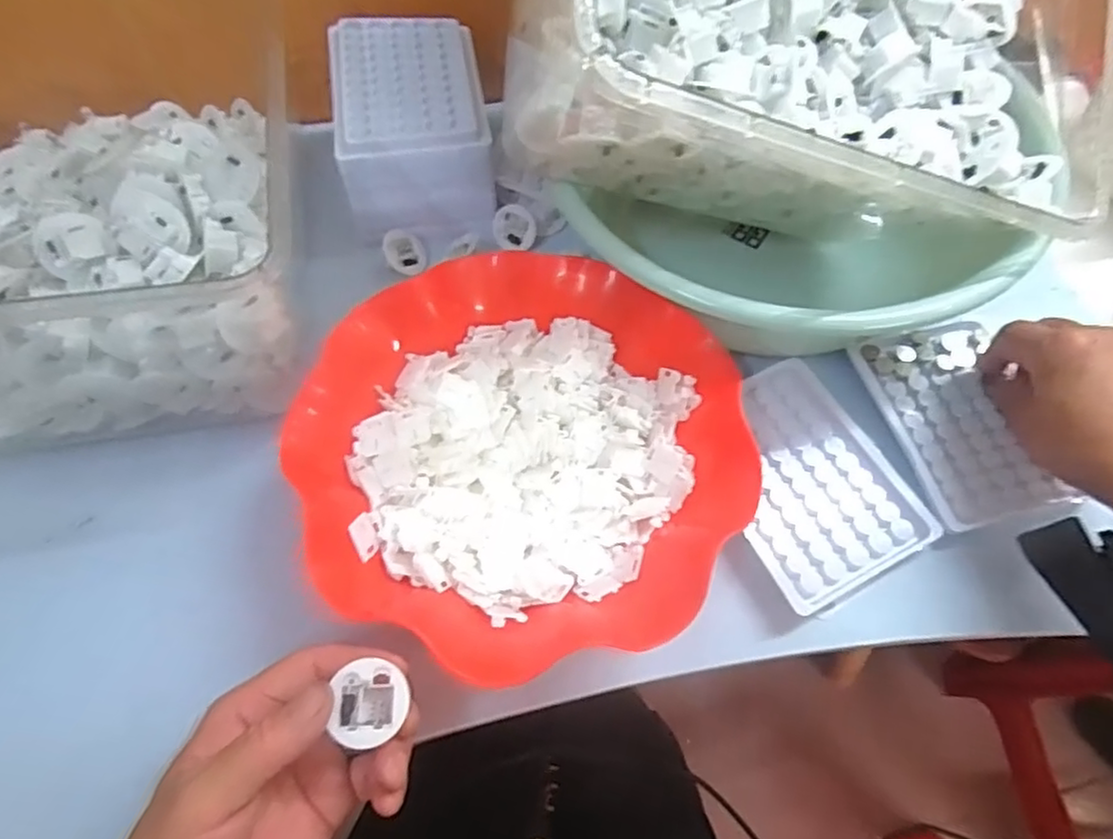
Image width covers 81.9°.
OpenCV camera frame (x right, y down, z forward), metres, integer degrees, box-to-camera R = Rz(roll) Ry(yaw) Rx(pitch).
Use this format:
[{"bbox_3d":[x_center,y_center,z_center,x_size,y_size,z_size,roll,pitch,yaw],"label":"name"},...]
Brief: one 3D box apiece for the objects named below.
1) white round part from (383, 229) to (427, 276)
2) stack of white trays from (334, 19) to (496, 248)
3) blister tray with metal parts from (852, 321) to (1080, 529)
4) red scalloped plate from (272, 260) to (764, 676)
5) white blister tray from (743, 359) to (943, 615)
[{"bbox_3d":[-0.104,-0.116,0.442,0.027,0.034,0.004,-43,43,-20],"label":"white round part"},{"bbox_3d":[-0.098,-0.202,0.446,0.095,0.072,0.139,-9,63,-6],"label":"stack of white trays"},{"bbox_3d":[0.240,-0.001,0.383,0.081,0.010,0.128,-11,63,-7],"label":"blister tray with metal parts"},{"bbox_3d":[-0.018,0.015,0.338,0.222,0.047,0.217,0,62,-1],"label":"red scalloped plate"},{"bbox_3d":[0.138,0.032,0.365,0.093,0.009,0.131,-22,65,-12],"label":"white blister tray"}]

